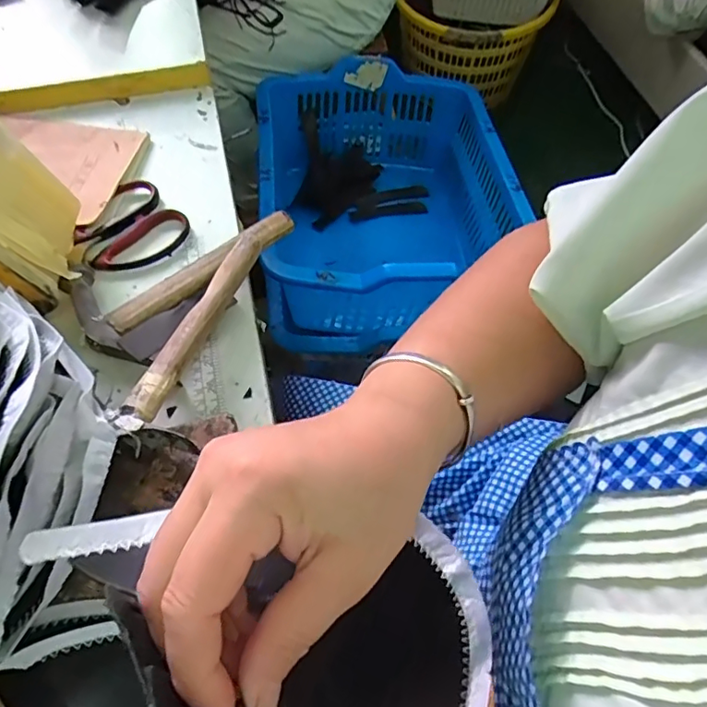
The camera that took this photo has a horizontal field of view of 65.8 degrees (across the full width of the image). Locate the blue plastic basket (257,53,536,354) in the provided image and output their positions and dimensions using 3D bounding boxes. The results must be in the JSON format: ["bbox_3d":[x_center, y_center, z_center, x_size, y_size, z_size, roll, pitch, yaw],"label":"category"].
[{"bbox_3d":[0.051,-0.253,0.949,0.395,0.258,0.527,-4,62,-3],"label":"blue plastic basket"}]

